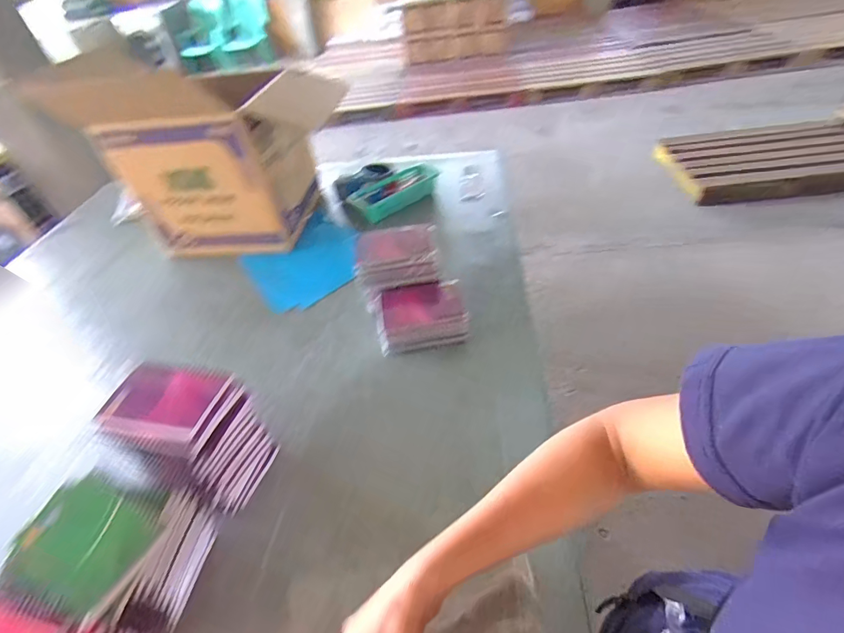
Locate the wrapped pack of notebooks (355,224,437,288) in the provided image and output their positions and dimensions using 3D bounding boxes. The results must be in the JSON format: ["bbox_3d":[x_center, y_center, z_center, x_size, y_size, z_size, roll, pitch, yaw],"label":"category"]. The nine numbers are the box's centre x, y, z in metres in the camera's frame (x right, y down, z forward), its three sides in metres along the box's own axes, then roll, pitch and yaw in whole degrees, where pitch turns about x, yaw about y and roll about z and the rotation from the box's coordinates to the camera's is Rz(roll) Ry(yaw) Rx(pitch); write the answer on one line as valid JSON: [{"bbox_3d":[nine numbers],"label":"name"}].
[{"bbox_3d":[-0.046,-0.102,0.699,0.138,0.057,0.099,-5,43,2],"label":"wrapped pack of notebooks"}]

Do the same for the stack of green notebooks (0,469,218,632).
[{"bbox_3d":[-0.299,0.233,0.416,0.138,0.113,0.114,7,45,15],"label":"stack of green notebooks"}]

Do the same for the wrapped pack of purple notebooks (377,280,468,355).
[{"bbox_3d":[0.001,-0.004,0.658,0.136,0.062,0.100,-6,43,2],"label":"wrapped pack of purple notebooks"}]

